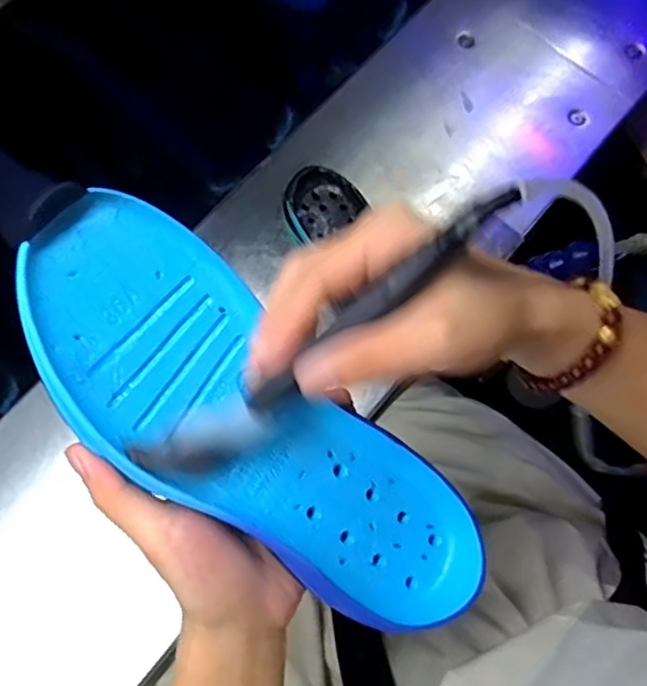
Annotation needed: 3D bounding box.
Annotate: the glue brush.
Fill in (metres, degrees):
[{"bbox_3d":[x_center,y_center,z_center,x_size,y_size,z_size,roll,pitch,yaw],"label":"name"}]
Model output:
[{"bbox_3d":[0.000,0.000,0.248,0.173,0.034,0.025,-38,77,17],"label":"glue brush"}]

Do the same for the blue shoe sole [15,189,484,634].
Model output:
[{"bbox_3d":[-0.027,0.040,0.279,0.233,0.031,0.086,44,78,-14],"label":"blue shoe sole"}]

